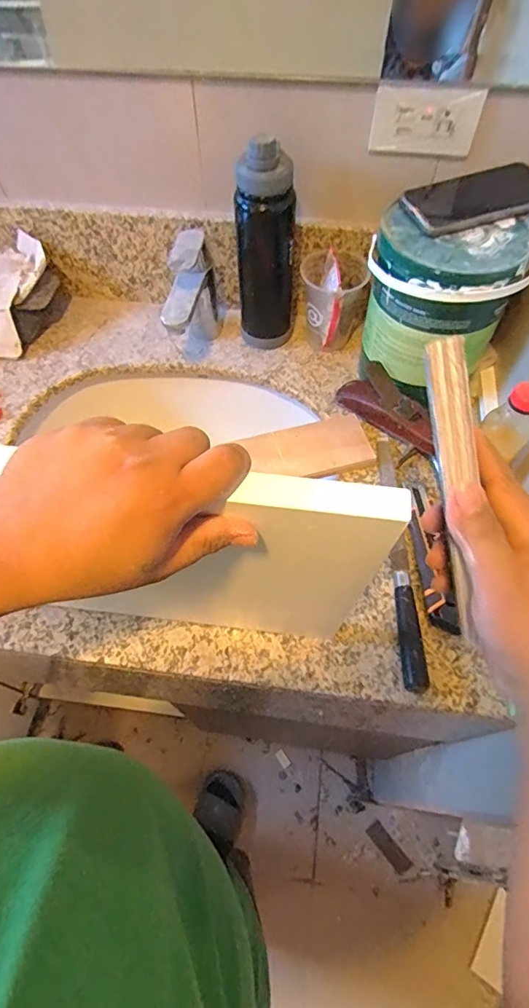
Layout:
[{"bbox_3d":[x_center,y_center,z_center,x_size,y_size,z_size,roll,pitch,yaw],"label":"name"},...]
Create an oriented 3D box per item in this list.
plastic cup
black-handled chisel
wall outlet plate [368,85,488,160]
[{"bbox_3d":[0.100,-0.292,0.704,0.088,0.119,0.083,0,60,1],"label":"plastic cup"},{"bbox_3d":[0.157,0.118,0.531,0.023,0.020,0.188,1,60,1],"label":"black-handled chisel"},{"bbox_3d":[0.186,-0.439,0.556,0.119,0.064,0.010,5,60,4],"label":"wall outlet plate"}]

